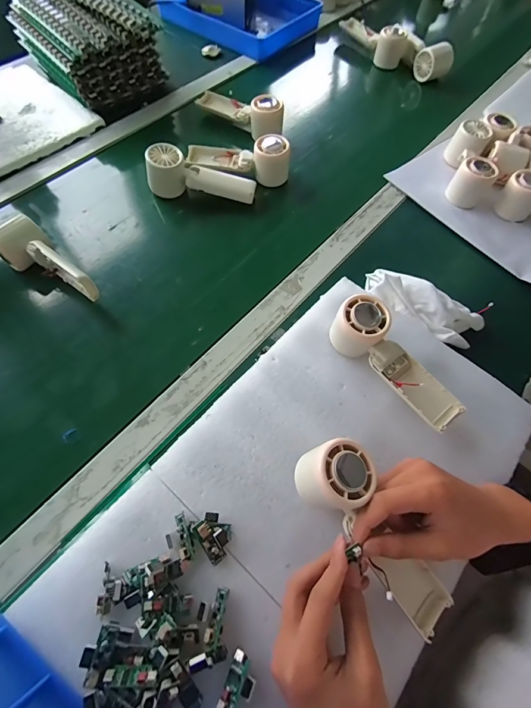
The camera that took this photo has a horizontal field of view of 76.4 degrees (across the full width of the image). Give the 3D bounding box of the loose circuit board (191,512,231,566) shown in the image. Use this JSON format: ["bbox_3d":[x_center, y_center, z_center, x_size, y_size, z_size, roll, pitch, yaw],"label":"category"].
[{"bbox_3d":[-0.045,0.158,0.293,0.027,0.017,0.036,-32,70,-18],"label":"loose circuit board"}]

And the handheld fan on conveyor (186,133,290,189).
[{"bbox_3d":[-0.045,-0.311,0.540,0.166,0.062,0.059,9,63,0],"label":"handheld fan on conveyor"}]

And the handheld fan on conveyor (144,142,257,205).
[{"bbox_3d":[-0.097,-0.265,0.520,0.164,0.061,0.049,12,61,-6],"label":"handheld fan on conveyor"}]

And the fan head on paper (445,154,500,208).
[{"bbox_3d":[0.326,-0.271,0.532,0.054,0.053,0.054,42,69,17],"label":"fan head on paper"}]

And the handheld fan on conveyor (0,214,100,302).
[{"bbox_3d":[-0.277,-0.108,0.425,0.141,0.061,0.057,42,68,16],"label":"handheld fan on conveyor"}]

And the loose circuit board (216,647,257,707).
[{"bbox_3d":[-0.020,0.253,0.257,0.022,0.008,0.039,21,64,7],"label":"loose circuit board"}]

